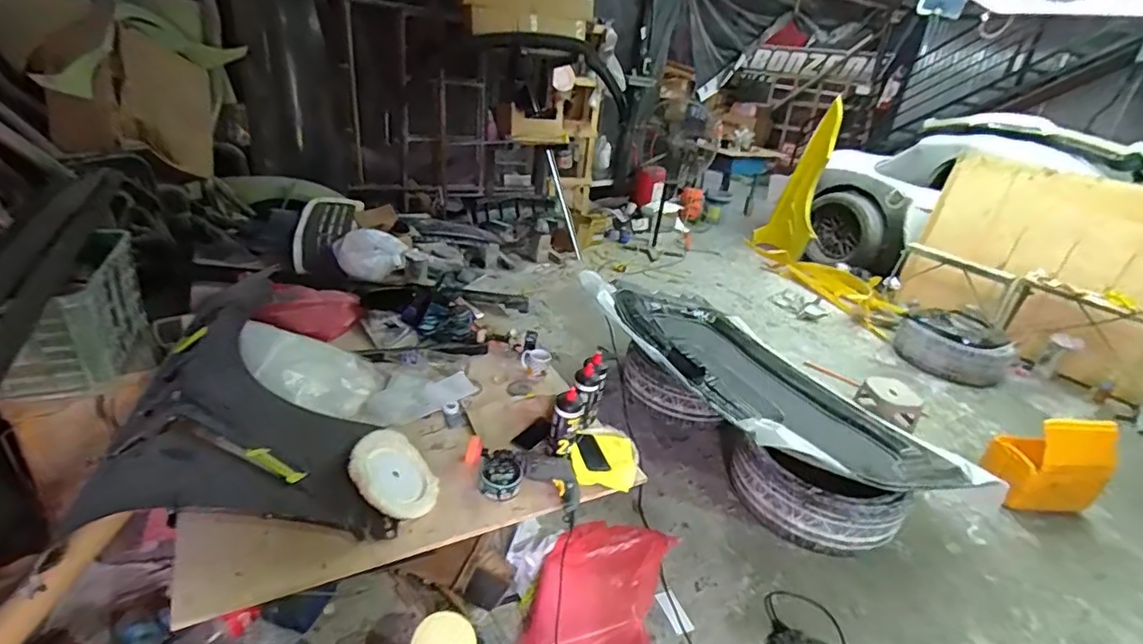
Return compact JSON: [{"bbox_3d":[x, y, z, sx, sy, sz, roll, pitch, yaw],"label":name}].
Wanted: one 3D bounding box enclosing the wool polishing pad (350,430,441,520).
[{"bbox_3d":[-0.464,0.404,1.436,0.255,0.044,0.236,46,16,-7],"label":"wool polishing pad"}]

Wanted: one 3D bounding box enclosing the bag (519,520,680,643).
[{"bbox_3d":[0.092,0.812,1.656,0.393,0.143,0.489,9,24,10],"label":"bag"}]

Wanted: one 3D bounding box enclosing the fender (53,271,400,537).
[{"bbox_3d":[-0.909,0.181,1.633,0.662,0.205,1.057,-3,25,-17],"label":"fender"}]

